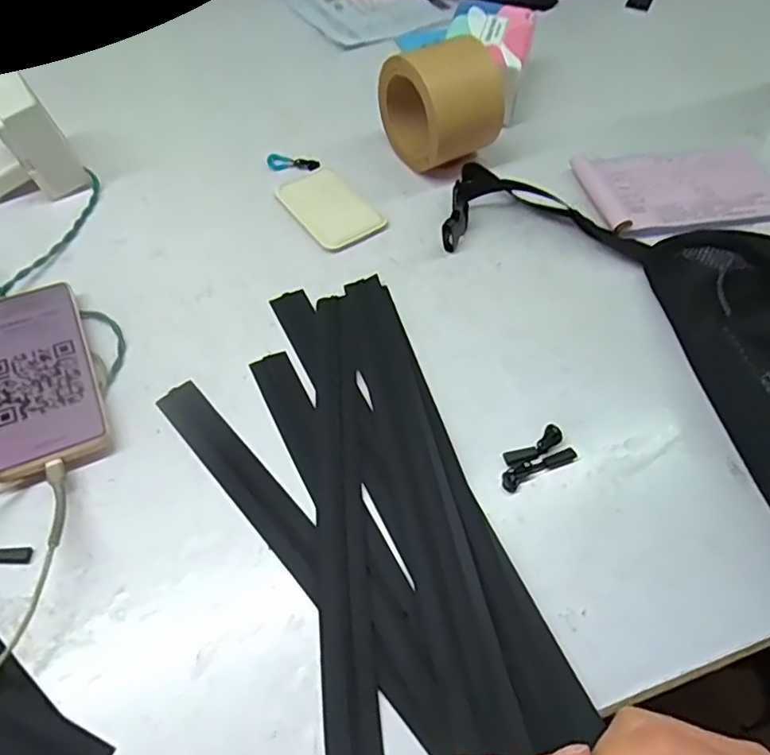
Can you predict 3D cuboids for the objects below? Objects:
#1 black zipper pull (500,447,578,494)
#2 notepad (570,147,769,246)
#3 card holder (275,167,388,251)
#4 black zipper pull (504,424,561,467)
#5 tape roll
[{"bbox_3d":[0.107,0.062,0.422,0.059,0.004,0.015,-23,60,-16],"label":"black zipper pull"},{"bbox_3d":[0.294,-0.186,0.593,0.185,0.017,0.119,-12,57,-10],"label":"notepad"},{"bbox_3d":[-0.055,-0.165,0.575,0.068,0.009,0.109,-30,62,-20],"label":"card holder"},{"bbox_3d":[0.106,0.049,0.429,0.047,0.007,0.014,-26,61,-18],"label":"black zipper pull"},{"bbox_3d":[0.055,-0.270,0.588,0.078,0.115,0.113,-28,61,-18],"label":"tape roll"}]

